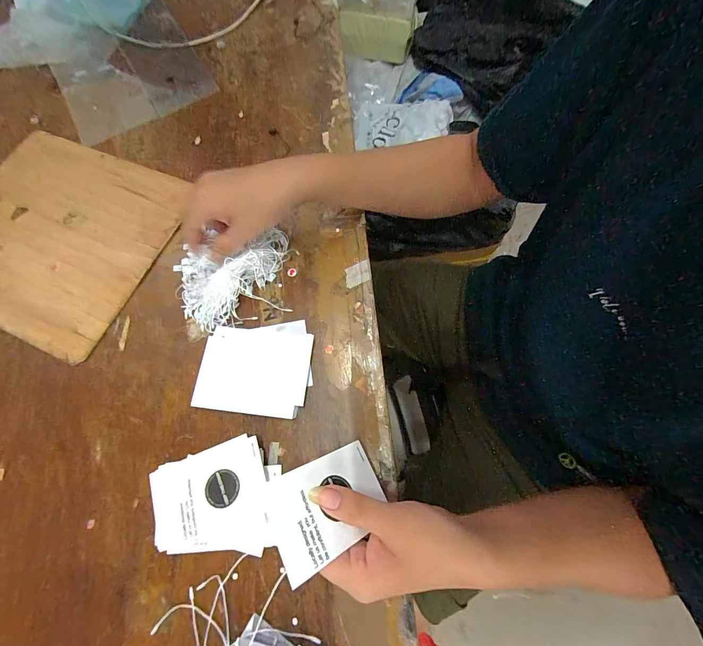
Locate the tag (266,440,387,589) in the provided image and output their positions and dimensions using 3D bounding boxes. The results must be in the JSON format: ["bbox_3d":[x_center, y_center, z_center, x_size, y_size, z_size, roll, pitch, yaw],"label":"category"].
[{"bbox_3d":[-0.014,0.127,0.231,0.088,0.008,0.059,-6,61,-42],"label":"tag"}]

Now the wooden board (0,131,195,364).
[{"bbox_3d":[-0.364,-0.116,0.396,0.275,0.011,0.249,24,73,10],"label":"wooden board"}]

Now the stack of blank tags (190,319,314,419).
[{"bbox_3d":[-0.096,0.044,0.322,0.109,0.011,0.092,1,70,3],"label":"stack of blank tags"}]

